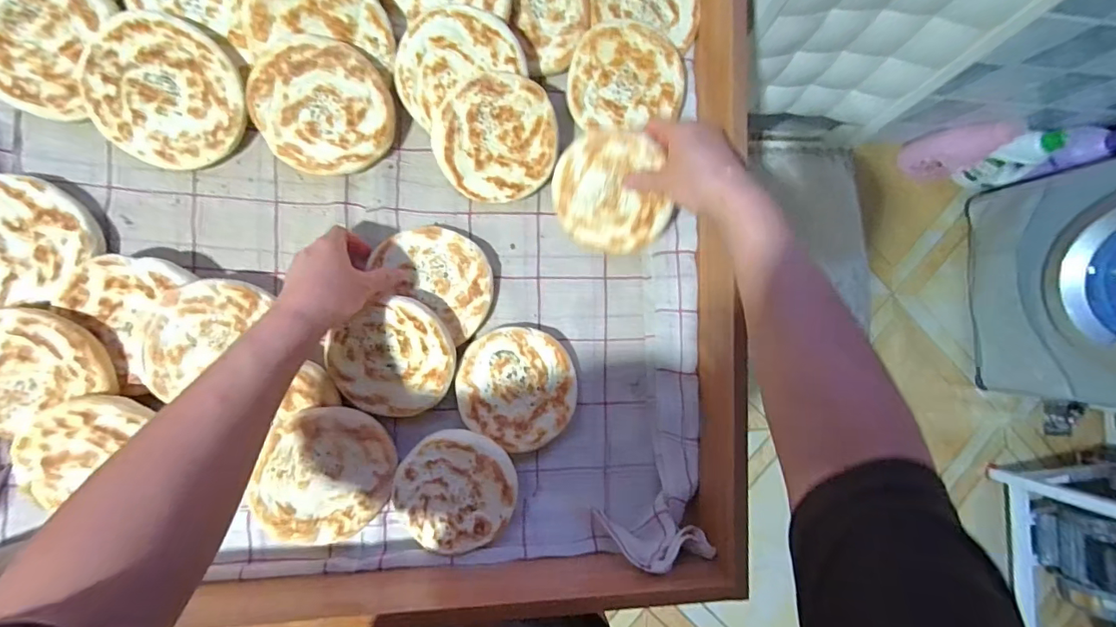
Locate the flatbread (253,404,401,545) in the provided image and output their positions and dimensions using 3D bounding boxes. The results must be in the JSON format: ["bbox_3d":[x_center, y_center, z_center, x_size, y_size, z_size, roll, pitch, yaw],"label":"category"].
[{"bbox_3d":[-0.217,0.155,0.460,0.115,0.009,0.126,-2,94,-25],"label":"flatbread"}]

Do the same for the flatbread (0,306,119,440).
[{"bbox_3d":[-0.463,0.044,0.424,0.114,0.027,0.098,-24,92,-9],"label":"flatbread"}]

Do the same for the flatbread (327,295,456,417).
[{"bbox_3d":[-0.155,0.046,0.470,0.115,0.008,0.109,-1,106,-3],"label":"flatbread"}]

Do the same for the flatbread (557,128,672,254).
[{"bbox_3d":[0.053,-0.119,0.487,0.116,0.010,0.119,7,119,14],"label":"flatbread"}]

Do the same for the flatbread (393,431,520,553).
[{"bbox_3d":[-0.101,0.178,0.480,0.114,0.020,0.121,0,88,-9],"label":"flatbread"}]

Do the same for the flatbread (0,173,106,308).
[{"bbox_3d":[-0.496,-0.063,0.438,0.111,0.015,0.121,0,88,-9],"label":"flatbread"}]

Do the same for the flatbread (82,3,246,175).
[{"bbox_3d":[-0.363,-0.204,0.451,0.126,0.013,0.128,10,105,-14],"label":"flatbread"}]

